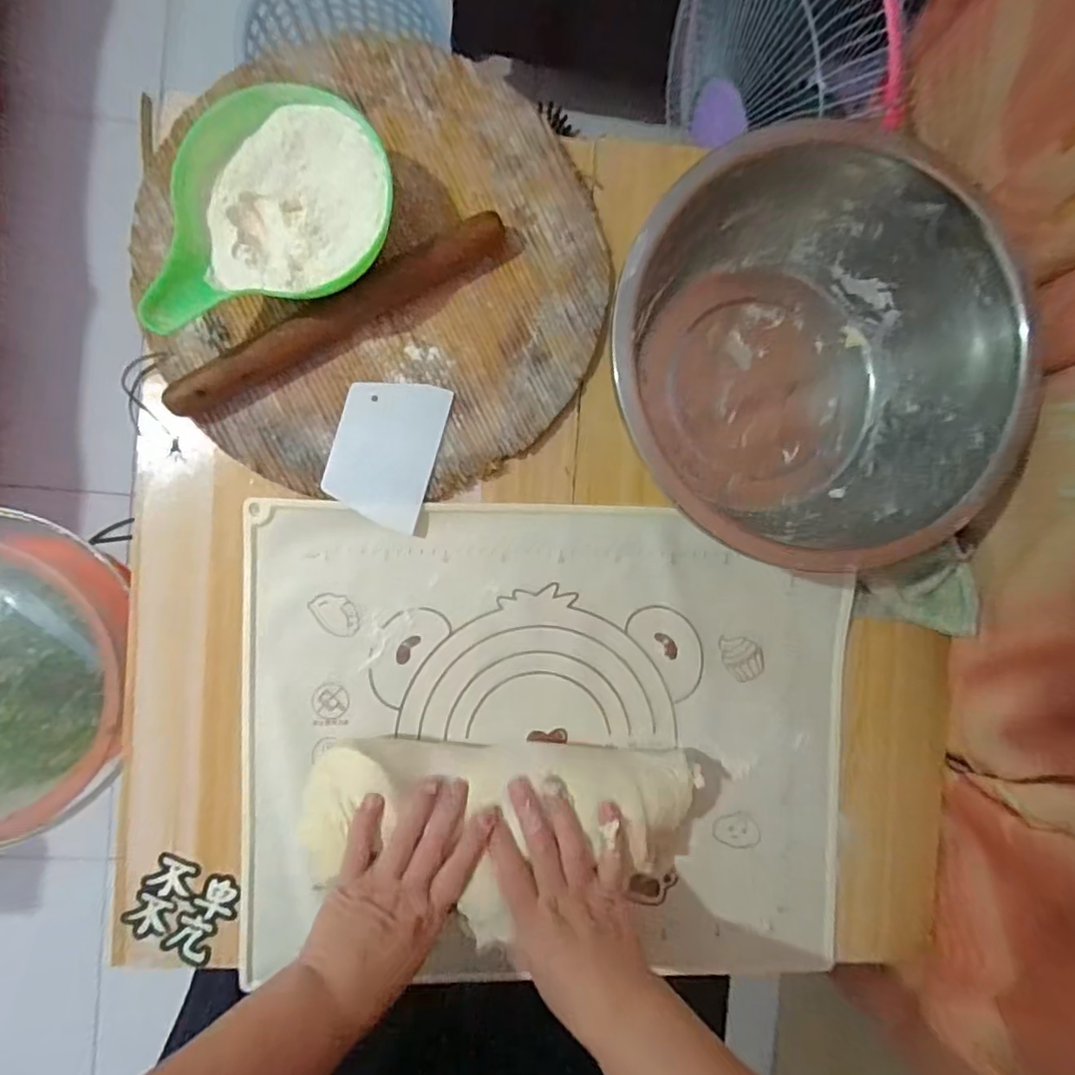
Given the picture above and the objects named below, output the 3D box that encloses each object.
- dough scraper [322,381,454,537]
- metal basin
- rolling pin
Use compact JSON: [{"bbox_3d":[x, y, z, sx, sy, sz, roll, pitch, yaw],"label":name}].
[{"bbox_3d":[-0.121,-0.070,0.471,0.079,0.004,0.114,16,90,-2],"label":"dough scraper"},{"bbox_3d":[0.192,-0.126,0.444,0.283,0.118,0.278,0,92,-4],"label":"metal basin"},{"bbox_3d":[-0.149,-0.169,0.454,0.278,0.035,0.025,-31,93,-3],"label":"rolling pin"}]

